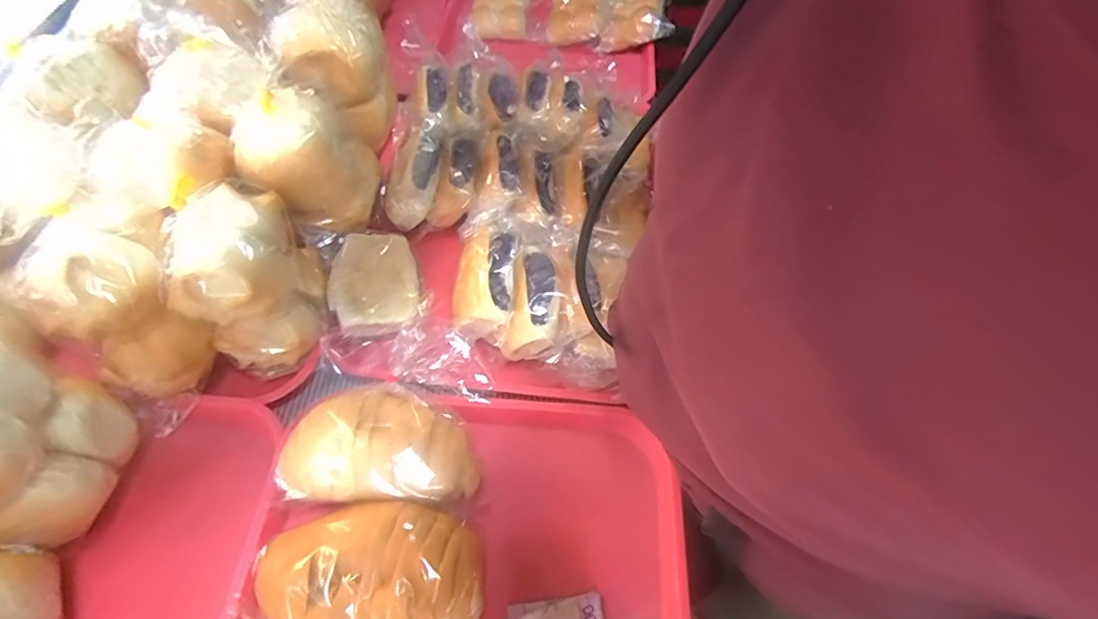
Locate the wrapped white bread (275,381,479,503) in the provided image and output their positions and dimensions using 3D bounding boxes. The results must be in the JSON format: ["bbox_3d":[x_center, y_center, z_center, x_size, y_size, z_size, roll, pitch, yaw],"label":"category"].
[{"bbox_3d":[-0.119,0.090,0.393,0.131,0.052,0.087,-1,56,-1],"label":"wrapped white bread"}]

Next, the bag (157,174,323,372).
[{"bbox_3d":[-0.238,-0.030,0.439,0.082,0.111,0.117,-6,56,-4],"label":"bag"}]

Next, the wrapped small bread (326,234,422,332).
[{"bbox_3d":[-0.157,-0.027,0.486,0.077,0.032,0.093,-19,58,-13],"label":"wrapped small bread"}]

